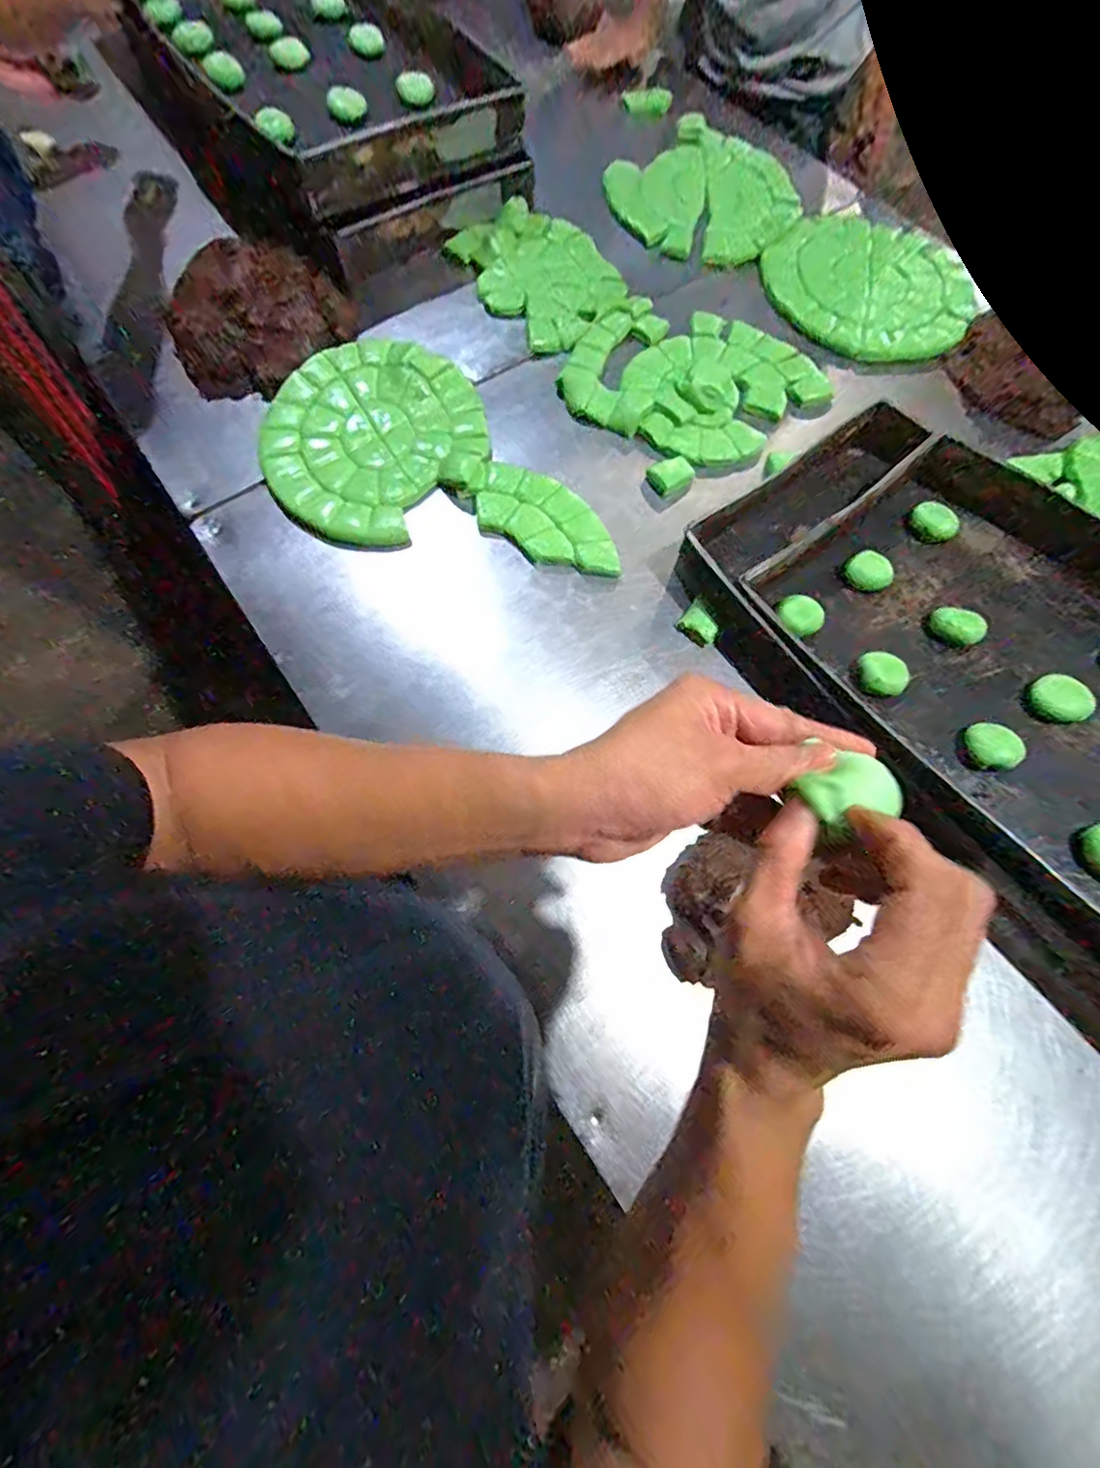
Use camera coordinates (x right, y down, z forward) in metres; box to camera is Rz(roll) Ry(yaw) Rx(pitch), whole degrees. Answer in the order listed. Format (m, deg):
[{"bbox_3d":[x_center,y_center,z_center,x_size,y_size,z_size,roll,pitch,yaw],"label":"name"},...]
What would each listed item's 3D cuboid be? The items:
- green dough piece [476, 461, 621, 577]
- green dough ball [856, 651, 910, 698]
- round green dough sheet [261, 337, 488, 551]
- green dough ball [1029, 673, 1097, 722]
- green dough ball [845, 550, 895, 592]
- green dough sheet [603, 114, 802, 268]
[{"bbox_3d":[0.004,-0.258,0.697,0.193,0.021,0.108,31,71,9],"label":"green dough piece"},{"bbox_3d":[0.352,-0.062,0.614,0.050,0.025,0.052,1,69,-2],"label":"green dough ball"},{"bbox_3d":[-0.219,-0.379,0.729,0.263,0.020,0.319,-9,70,-6],"label":"round green dough sheet"},{"bbox_3d":[0.525,-0.034,0.596,0.049,0.031,0.051,1,69,-2],"label":"green dough ball"},{"bbox_3d":[0.368,-0.186,0.665,0.046,0.019,0.047,1,69,-2],"label":"green dough ball"},{"bbox_3d":[0.251,-0.879,0.929,0.286,0.016,0.330,39,71,11],"label":"green dough sheet"}]

